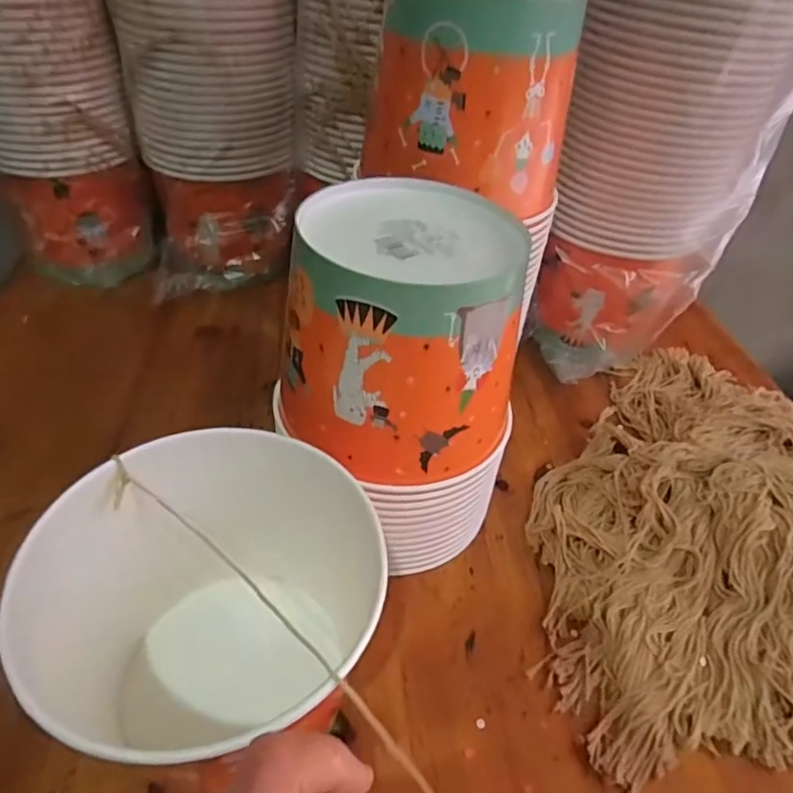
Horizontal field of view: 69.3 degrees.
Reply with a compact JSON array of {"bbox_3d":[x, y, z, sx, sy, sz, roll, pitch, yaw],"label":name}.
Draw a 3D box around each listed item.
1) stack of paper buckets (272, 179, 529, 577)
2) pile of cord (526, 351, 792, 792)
[{"bbox_3d":[0.002,-0.001,0.387,0.139,0.227,0.136,33,48,27],"label":"stack of paper buckets"},{"bbox_3d":[0.267,0.100,0.442,0.283,0.056,0.422,29,46,23],"label":"pile of cord"}]

